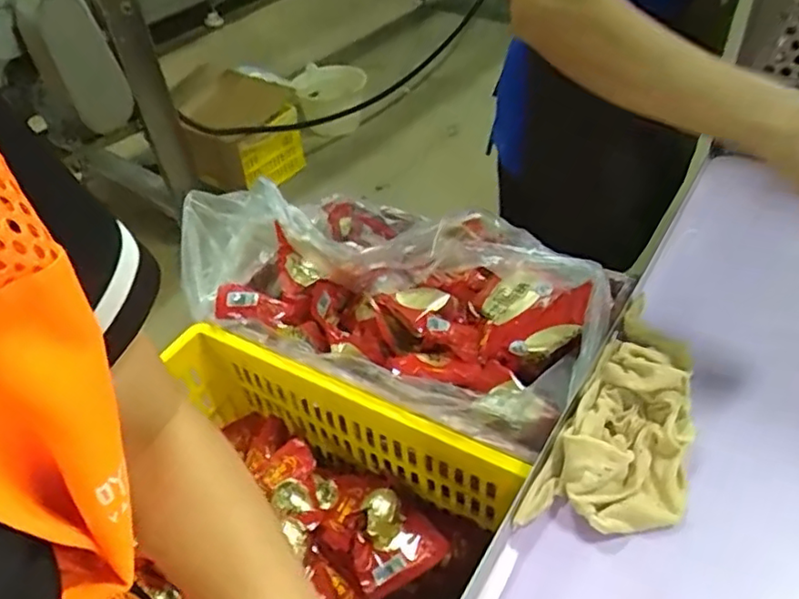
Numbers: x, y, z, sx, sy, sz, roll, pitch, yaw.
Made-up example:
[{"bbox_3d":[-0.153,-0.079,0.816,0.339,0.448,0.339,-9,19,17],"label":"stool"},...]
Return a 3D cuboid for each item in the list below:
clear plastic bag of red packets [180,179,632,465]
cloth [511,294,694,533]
[{"bbox_3d":[-0.001,-0.018,0.757,0.481,0.111,0.275,19,49,24],"label":"clear plastic bag of red packets"},{"bbox_3d":[0.226,0.106,0.583,0.113,0.052,0.266,22,50,26],"label":"cloth"}]

